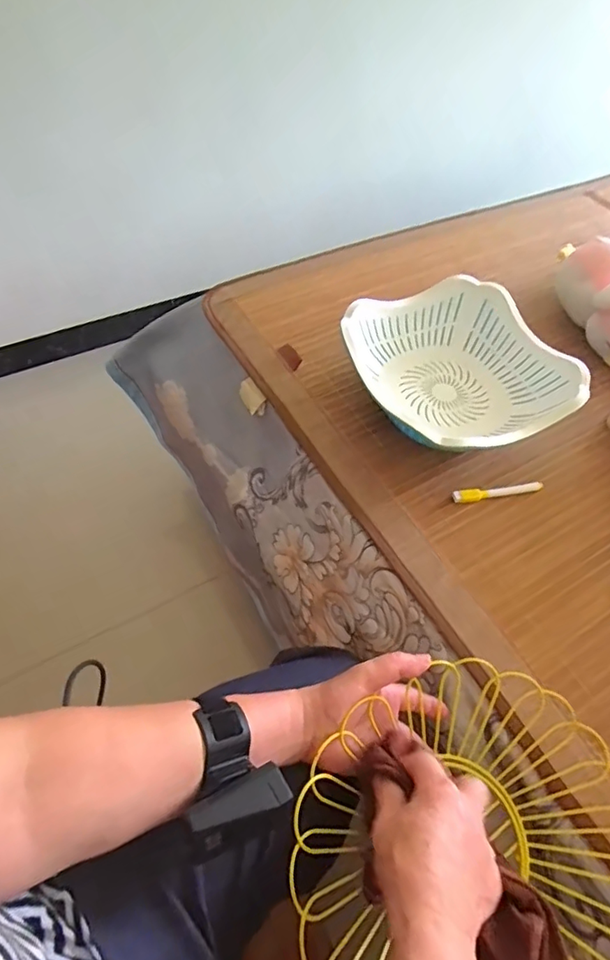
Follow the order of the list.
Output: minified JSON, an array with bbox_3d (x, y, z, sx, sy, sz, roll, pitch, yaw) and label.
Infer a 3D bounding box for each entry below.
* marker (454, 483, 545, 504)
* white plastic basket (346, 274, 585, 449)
[{"bbox_3d":[0.232,0.013,0.612,0.118,0.013,0.016,-10,57,-10],"label":"marker"},{"bbox_3d":[0.195,-0.136,0.670,0.254,0.092,0.263,-24,60,-18],"label":"white plastic basket"}]

